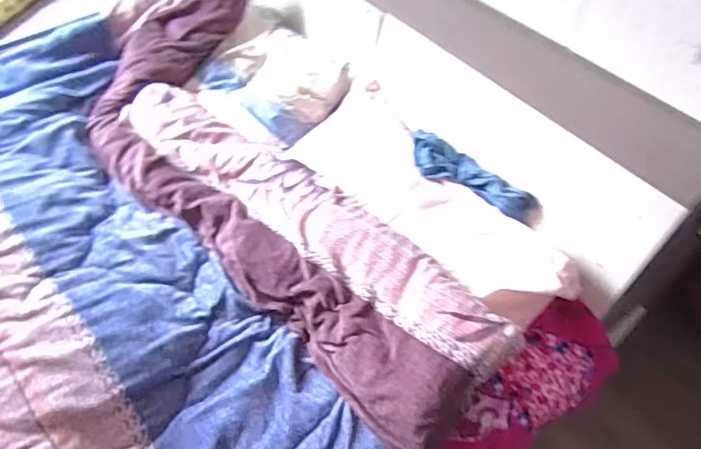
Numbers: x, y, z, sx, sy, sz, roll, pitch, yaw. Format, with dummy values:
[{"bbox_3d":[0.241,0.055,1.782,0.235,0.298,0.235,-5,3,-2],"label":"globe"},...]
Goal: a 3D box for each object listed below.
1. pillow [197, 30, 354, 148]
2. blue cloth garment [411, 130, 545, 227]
[{"bbox_3d":[-0.193,-0.374,1.394,0.356,0.106,0.269,36,60,25],"label":"pillow"},{"bbox_3d":[0.241,-0.097,1.121,0.097,0.044,0.327,-34,59,-24],"label":"blue cloth garment"}]

